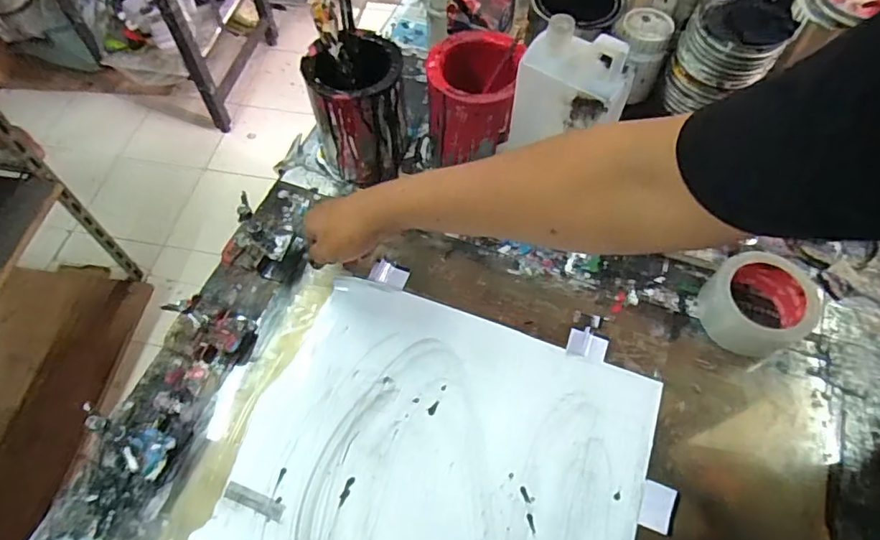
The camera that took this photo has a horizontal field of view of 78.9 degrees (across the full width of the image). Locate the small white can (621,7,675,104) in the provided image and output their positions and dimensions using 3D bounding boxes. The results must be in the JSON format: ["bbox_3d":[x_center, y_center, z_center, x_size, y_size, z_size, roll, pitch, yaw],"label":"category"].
[{"bbox_3d":[0.254,-0.272,0.686,0.061,0.100,0.052,-7,61,-3],"label":"small white can"}]

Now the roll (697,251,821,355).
[{"bbox_3d":[0.338,0.038,0.570,0.111,0.047,0.103,-29,64,-15],"label":"roll"}]

